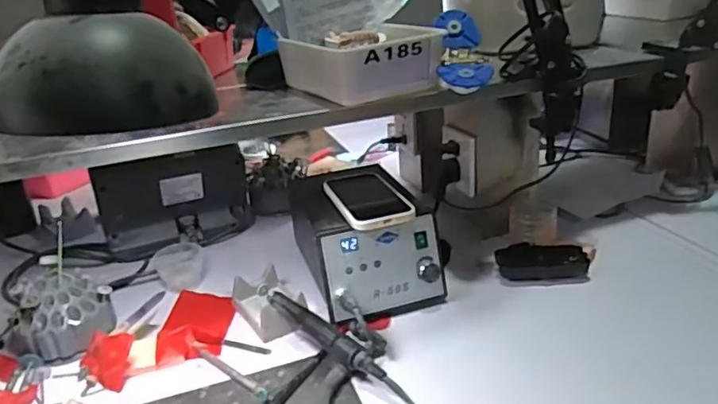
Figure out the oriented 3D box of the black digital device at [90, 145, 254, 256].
[{"bbox_3d":[-0.268,-0.003,0.843,0.218,0.134,0.058,-17,27,-25],"label":"black digital device"}]

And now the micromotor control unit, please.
[{"bbox_3d":[-0.001,0.042,0.728,0.142,0.116,0.221,-12,26,-17],"label":"micromotor control unit"}]

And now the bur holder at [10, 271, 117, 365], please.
[{"bbox_3d":[-0.334,0.125,0.638,0.107,0.080,0.072,-20,29,-31],"label":"bur holder"}]

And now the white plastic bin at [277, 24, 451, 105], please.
[{"bbox_3d":[0.003,-0.169,0.690,0.154,0.061,0.142,-16,26,-24],"label":"white plastic bin"}]

